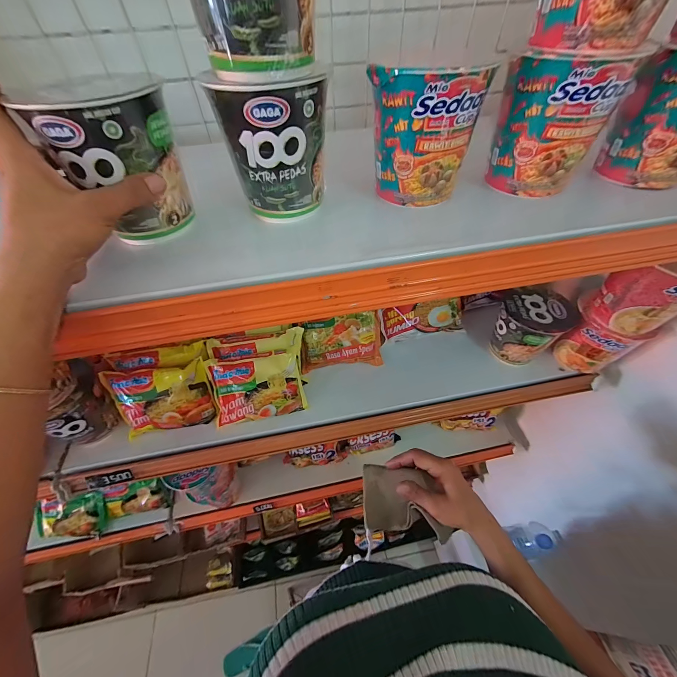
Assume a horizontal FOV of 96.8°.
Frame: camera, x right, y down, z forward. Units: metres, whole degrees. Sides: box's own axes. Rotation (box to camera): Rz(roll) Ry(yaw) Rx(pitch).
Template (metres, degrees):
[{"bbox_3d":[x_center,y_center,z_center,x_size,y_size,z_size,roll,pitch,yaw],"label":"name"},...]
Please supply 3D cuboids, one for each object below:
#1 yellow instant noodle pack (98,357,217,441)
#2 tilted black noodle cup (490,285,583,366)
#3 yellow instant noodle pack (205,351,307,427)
[{"bbox_3d":[-0.262,0.091,0.452,0.130,0.107,0.030,-8,23,-2],"label":"yellow instant noodle pack"},{"bbox_3d":[0.317,-0.019,0.506,0.098,0.103,0.100,-1,51,1],"label":"tilted black noodle cup"},{"bbox_3d":[-0.125,0.075,0.469,0.135,0.098,0.028,-9,7,-6],"label":"yellow instant noodle pack"}]

